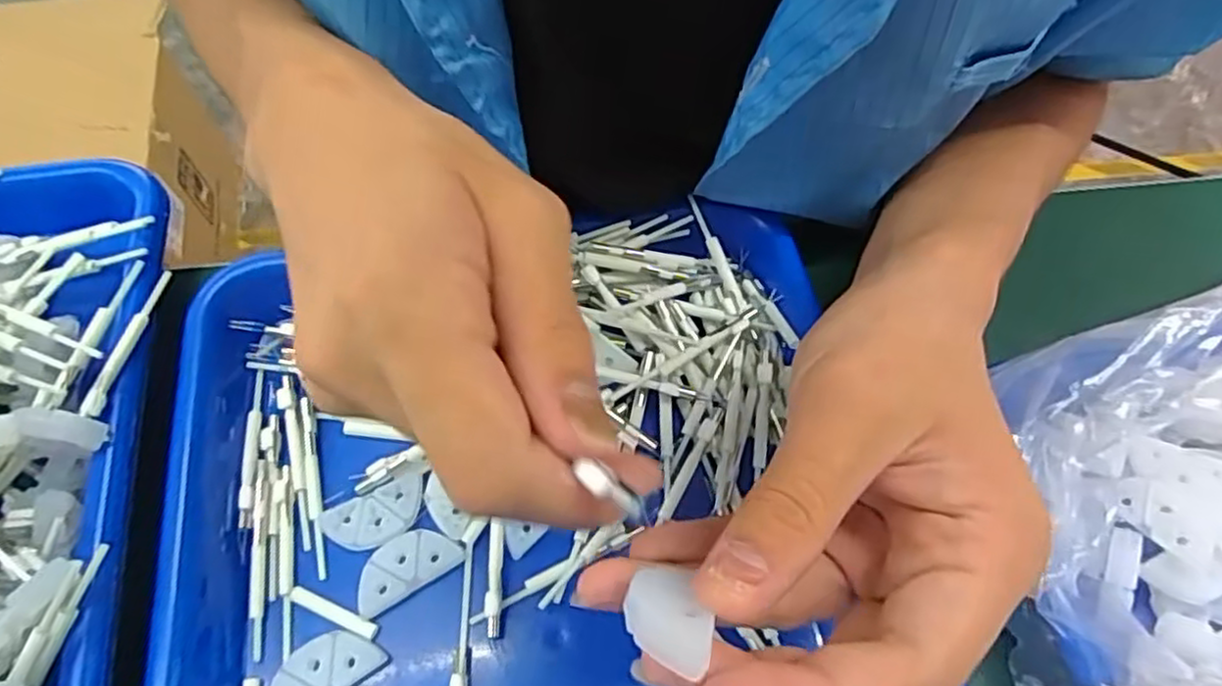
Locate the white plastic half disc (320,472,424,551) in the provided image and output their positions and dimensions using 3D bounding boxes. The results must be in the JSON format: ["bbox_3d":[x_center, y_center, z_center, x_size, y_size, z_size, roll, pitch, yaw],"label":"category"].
[{"bbox_3d":[-0.086,0.064,0.262,0.037,0.004,0.021,-23,65,-13],"label":"white plastic half disc"}]

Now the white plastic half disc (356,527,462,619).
[{"bbox_3d":[-0.075,0.079,0.255,0.038,0.004,0.019,-29,67,-16],"label":"white plastic half disc"}]

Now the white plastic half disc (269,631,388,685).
[{"bbox_3d":[-0.098,0.110,0.238,0.038,0.005,0.019,-30,67,-16],"label":"white plastic half disc"}]

